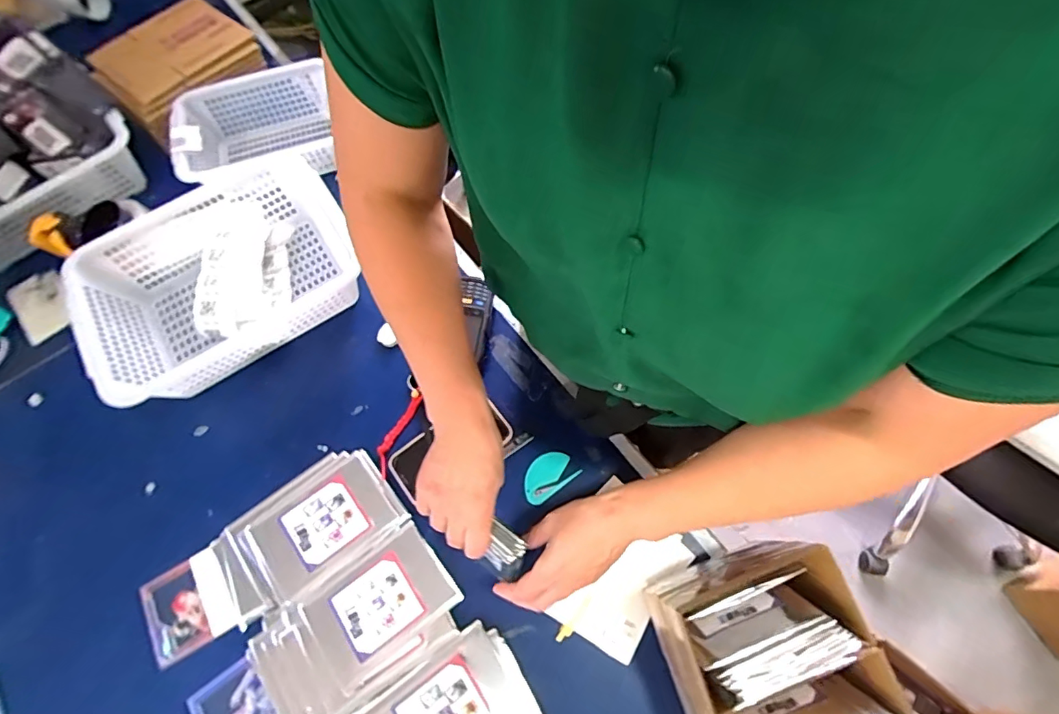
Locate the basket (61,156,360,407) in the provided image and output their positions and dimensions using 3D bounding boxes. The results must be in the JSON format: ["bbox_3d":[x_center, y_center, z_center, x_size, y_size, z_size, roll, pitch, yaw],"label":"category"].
[{"bbox_3d":[-0.423,-0.108,0.708,0.361,0.096,0.251,-39,69,-13],"label":"basket"}]

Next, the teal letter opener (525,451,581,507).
[{"bbox_3d":[0.022,0.148,0.628,0.071,0.008,0.048,-37,69,-12],"label":"teal letter opener"}]

